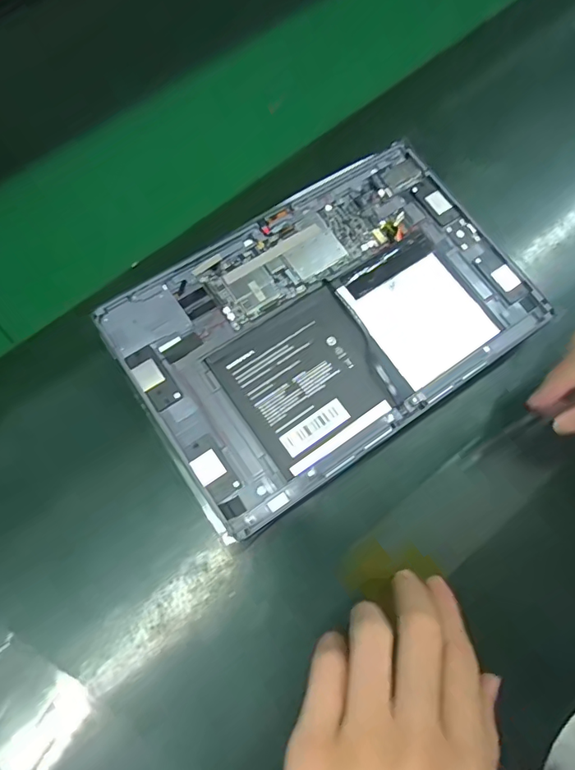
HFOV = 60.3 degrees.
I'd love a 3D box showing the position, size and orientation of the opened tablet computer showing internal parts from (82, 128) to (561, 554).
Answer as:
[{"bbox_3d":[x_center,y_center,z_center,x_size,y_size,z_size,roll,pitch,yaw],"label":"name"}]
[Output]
[{"bbox_3d":[0.027,-0.044,0.320,0.253,0.006,0.166,-33,77,-13],"label":"opened tablet computer showing internal parts"}]

